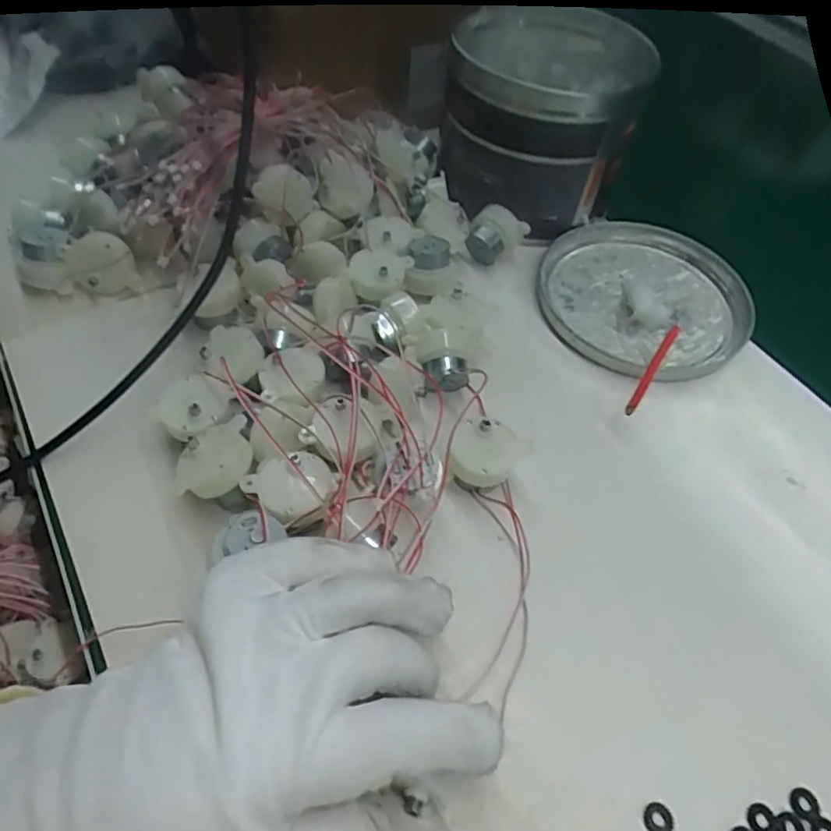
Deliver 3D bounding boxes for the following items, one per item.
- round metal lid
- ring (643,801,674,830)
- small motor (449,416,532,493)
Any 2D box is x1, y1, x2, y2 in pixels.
[{"bbox_3d":[0.147,-0.079,0.390,0.126,0.014,0.139,23,56,13],"label":"round metal lid"},{"bbox_3d":[0.088,0.146,0.220,0.011,0.004,0.011,2,54,-2],"label":"ring"},{"bbox_3d":[0.035,0.020,0.291,0.033,0.026,0.030,2,54,-2],"label":"small motor"}]

